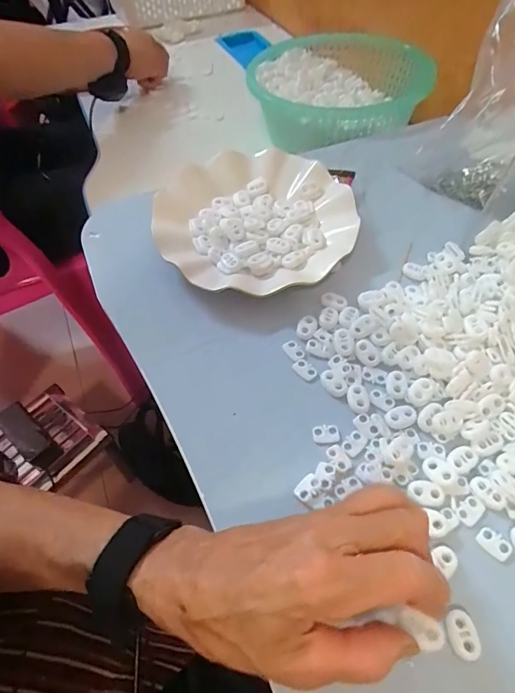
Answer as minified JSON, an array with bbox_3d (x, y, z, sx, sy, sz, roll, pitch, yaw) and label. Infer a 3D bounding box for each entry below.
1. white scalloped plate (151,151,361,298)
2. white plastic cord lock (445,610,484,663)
[{"bbox_3d":[0.001,-0.112,0.387,0.173,0.034,0.168,-1,55,2],"label":"white scalloped plate"},{"bbox_3d":[0.108,0.151,0.225,0.016,0.004,0.021,-11,55,-5],"label":"white plastic cord lock"}]

